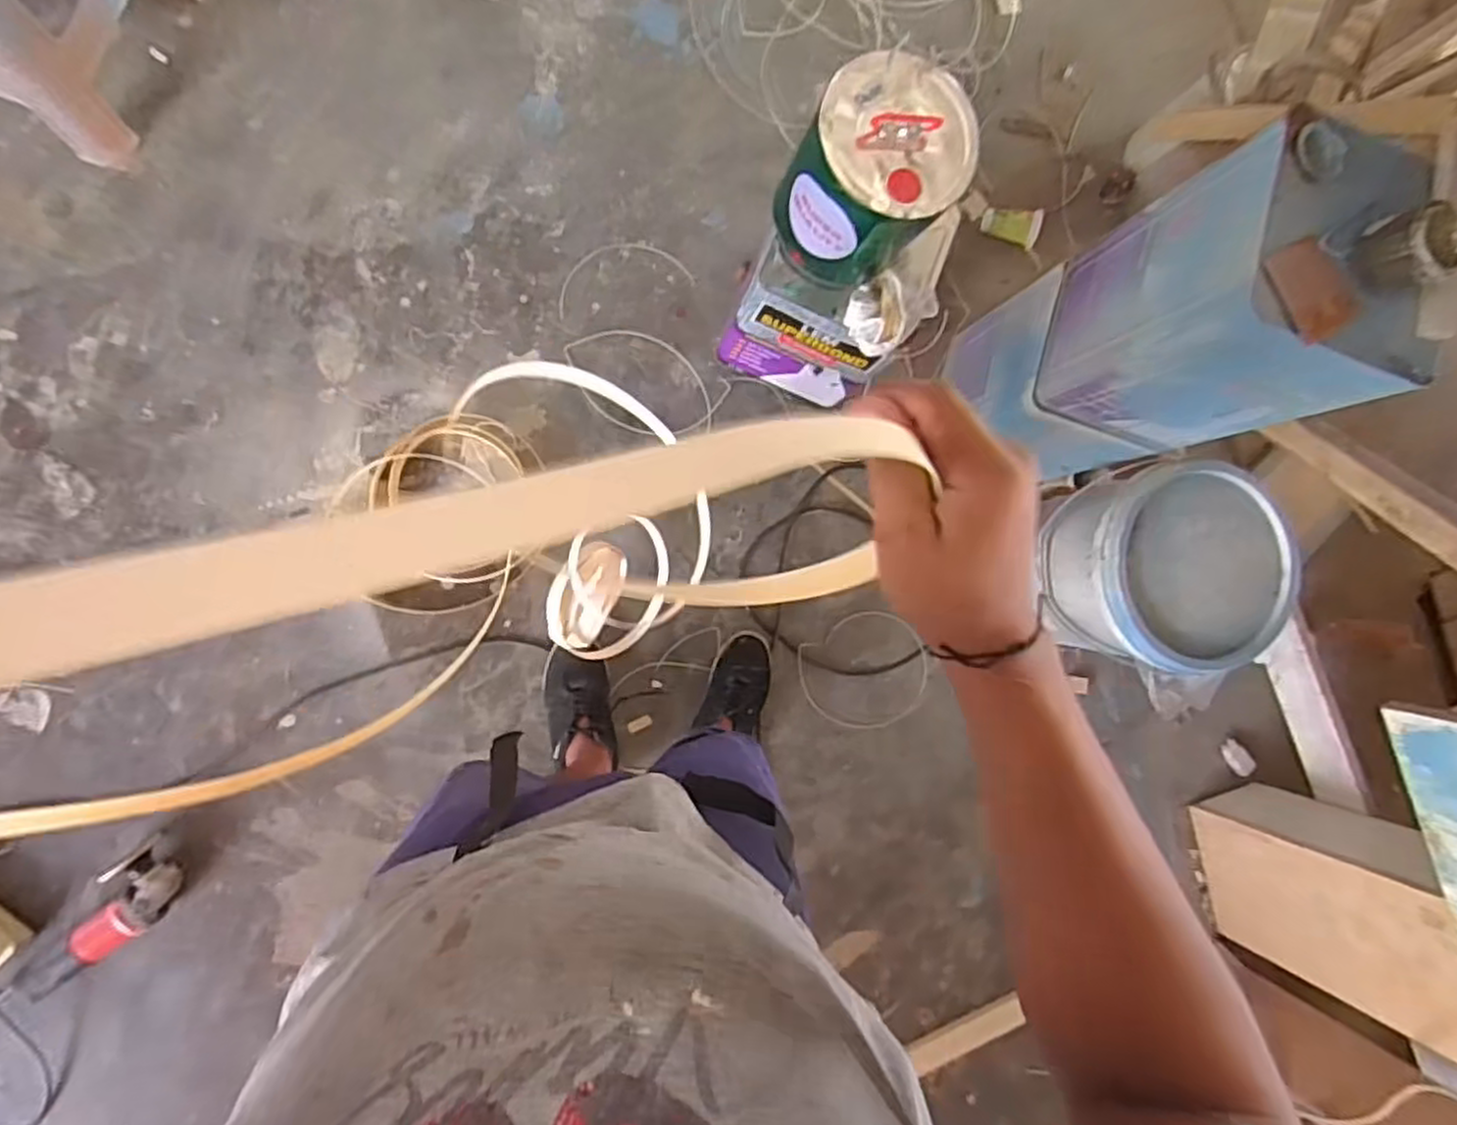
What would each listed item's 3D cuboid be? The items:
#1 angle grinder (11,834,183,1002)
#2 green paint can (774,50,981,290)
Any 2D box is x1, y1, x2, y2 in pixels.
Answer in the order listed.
[{"bbox_3d":[-0.909,0.530,1.114,0.095,0.073,0.249,43,82,-7],"label":"angle grinder"},{"bbox_3d":[0.173,-0.467,0.938,0.171,0.195,0.187,0,89,-10],"label":"green paint can"}]

